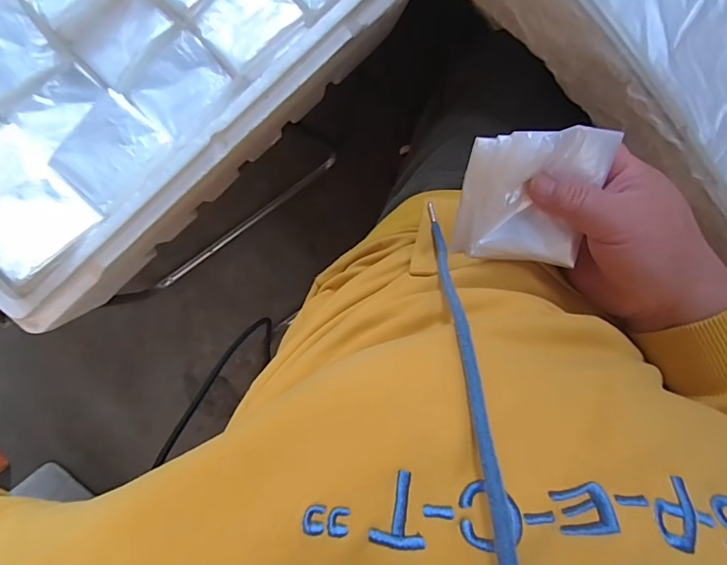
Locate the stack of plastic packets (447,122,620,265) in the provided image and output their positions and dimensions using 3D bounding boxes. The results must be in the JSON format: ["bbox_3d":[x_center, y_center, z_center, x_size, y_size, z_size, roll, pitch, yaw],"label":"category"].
[{"bbox_3d":[0.105,-0.051,0.270,0.082,0.024,0.085,7,122,6],"label":"stack of plastic packets"}]

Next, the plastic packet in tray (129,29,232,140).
[{"bbox_3d":[-0.161,-0.173,0.382,0.069,0.016,0.076,44,92,-8],"label":"plastic packet in tray"}]

